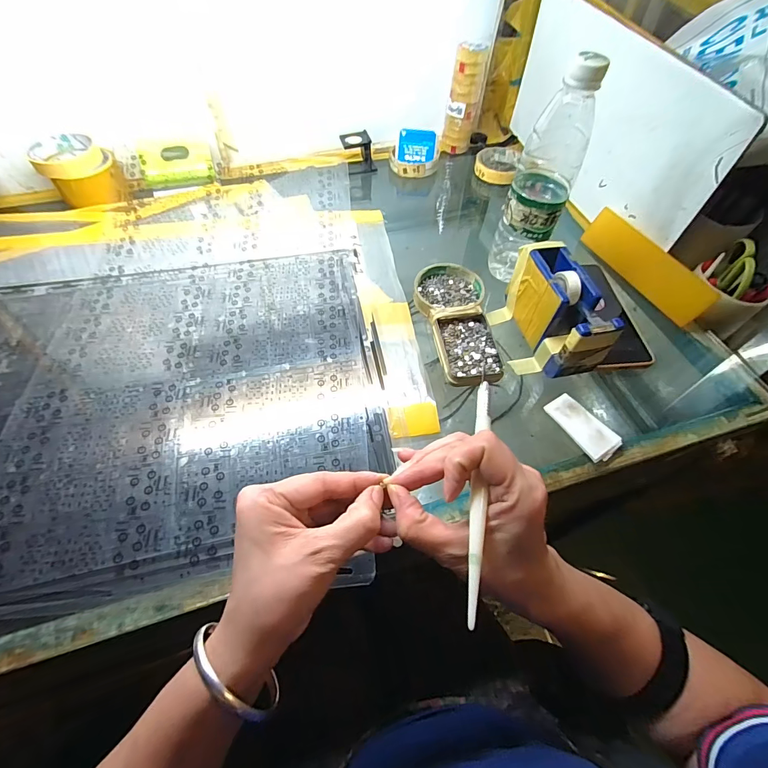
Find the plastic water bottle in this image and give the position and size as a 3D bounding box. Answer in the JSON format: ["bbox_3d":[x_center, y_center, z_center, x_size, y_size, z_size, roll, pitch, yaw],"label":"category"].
[{"bbox_3d":[0.173,-0.218,0.425,0.061,0.224,0.070,20,59,11],"label":"plastic water bottle"}]

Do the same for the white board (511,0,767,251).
[{"bbox_3d":[0.295,-0.367,0.535,0.013,0.186,0.417,-13,58,-10],"label":"white board"}]

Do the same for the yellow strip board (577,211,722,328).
[{"bbox_3d":[0.337,-0.158,0.503,0.011,0.052,0.185,-9,55,-30],"label":"yellow strip board"}]

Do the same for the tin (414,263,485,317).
[{"bbox_3d":[0.077,-0.117,0.475,0.086,0.014,0.074,-11,58,-9],"label":"tin"}]

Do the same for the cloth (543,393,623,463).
[{"bbox_3d":[0.196,0.044,0.387,0.037,0.013,0.072,-31,63,-20],"label":"cloth"}]

